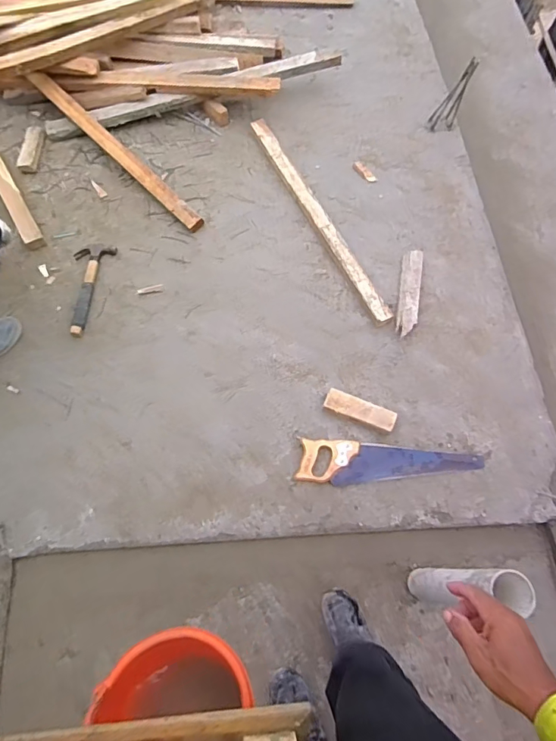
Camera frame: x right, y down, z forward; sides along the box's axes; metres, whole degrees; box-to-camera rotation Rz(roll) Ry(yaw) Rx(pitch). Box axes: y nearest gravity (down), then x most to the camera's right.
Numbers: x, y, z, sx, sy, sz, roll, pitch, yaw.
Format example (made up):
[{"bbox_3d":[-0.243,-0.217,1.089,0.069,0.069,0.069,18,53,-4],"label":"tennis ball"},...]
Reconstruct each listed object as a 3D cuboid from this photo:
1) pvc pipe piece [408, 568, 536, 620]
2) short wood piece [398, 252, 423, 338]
[{"bbox_3d":[0.377,0.459,0.984,0.069,0.487,0.076,-18,70,-9],"label":"pvc pipe piece"},{"bbox_3d":[0.426,-0.254,1.486,0.058,0.041,0.303,11,68,3],"label":"short wood piece"}]

